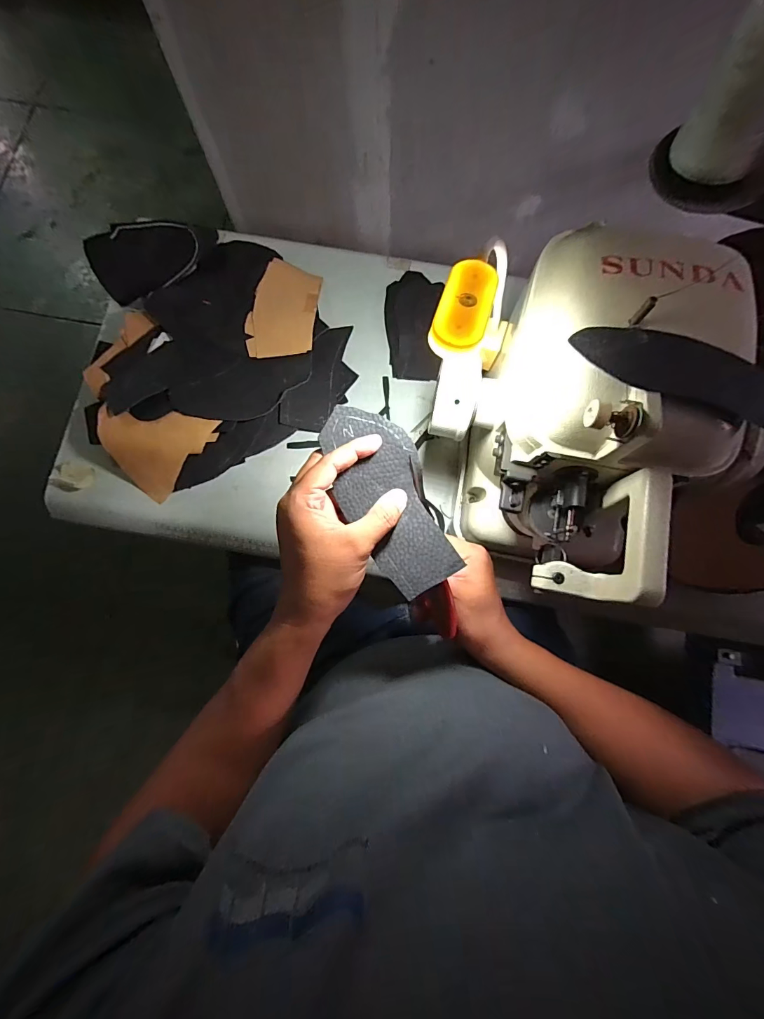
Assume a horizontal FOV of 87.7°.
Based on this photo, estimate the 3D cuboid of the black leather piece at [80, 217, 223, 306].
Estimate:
[{"bbox_3d":[-0.341,-0.379,0.601,0.184,0.058,0.086,-20,80,-4],"label":"black leather piece"}]

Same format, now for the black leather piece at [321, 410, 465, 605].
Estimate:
[{"bbox_3d":[0.005,-0.010,0.347,0.078,0.025,0.166,-25,85,-4],"label":"black leather piece"}]

